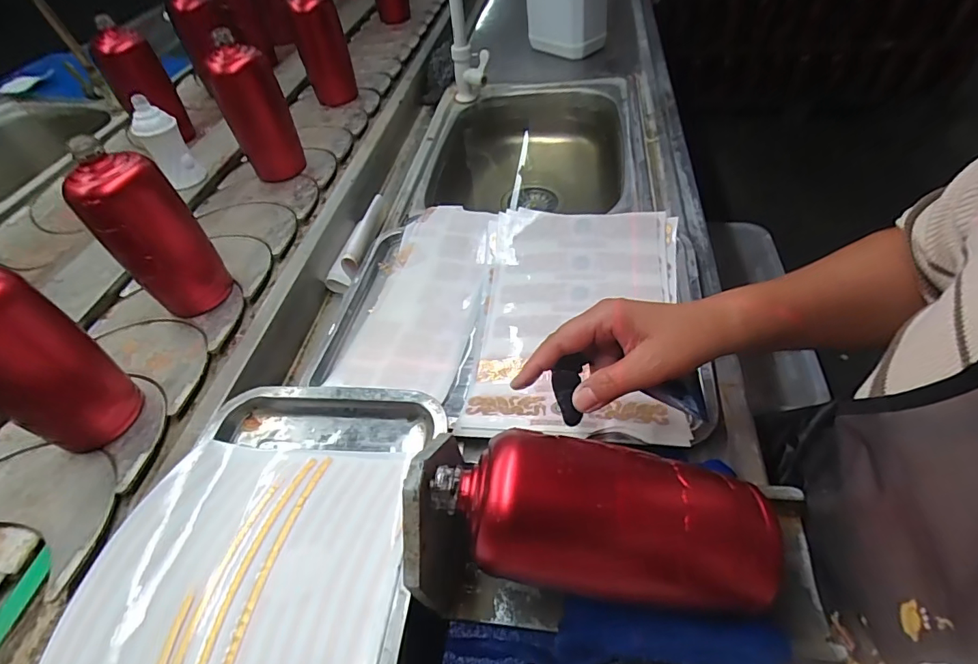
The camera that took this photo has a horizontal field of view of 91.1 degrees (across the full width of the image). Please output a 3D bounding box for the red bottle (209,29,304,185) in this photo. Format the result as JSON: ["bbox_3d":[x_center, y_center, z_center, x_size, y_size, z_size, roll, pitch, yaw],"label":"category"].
[{"bbox_3d":[-0.323,-0.307,0.670,0.079,0.178,0.069,-22,50,-13],"label":"red bottle"}]

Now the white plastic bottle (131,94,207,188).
[{"bbox_3d":[-0.459,-0.263,0.682,0.043,0.128,0.043,-5,49,1],"label":"white plastic bottle"}]

